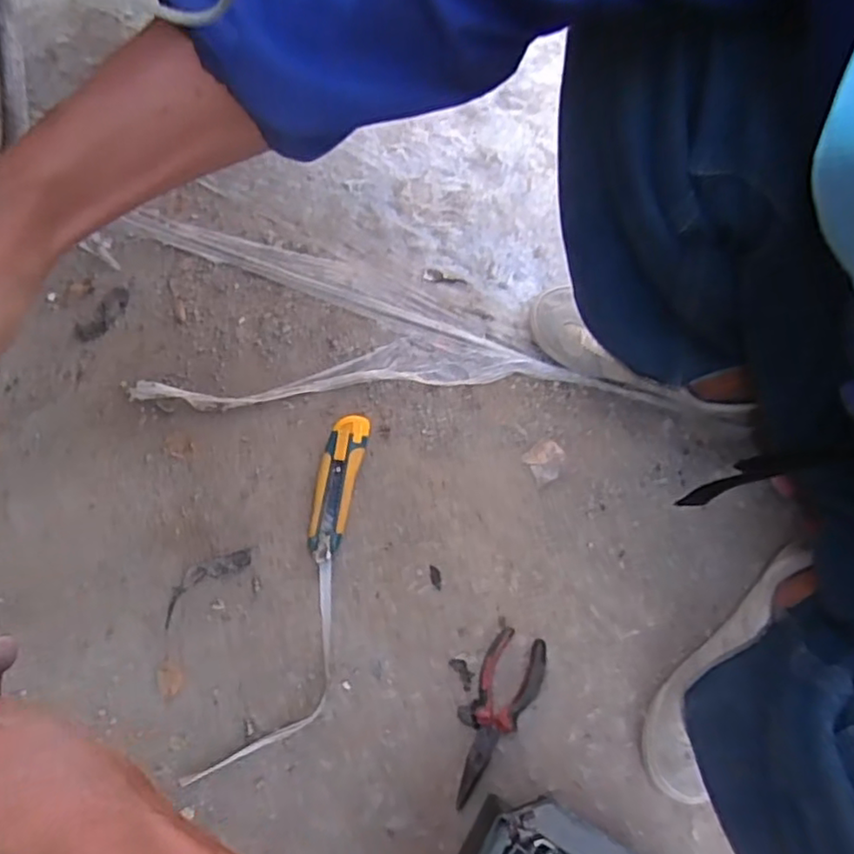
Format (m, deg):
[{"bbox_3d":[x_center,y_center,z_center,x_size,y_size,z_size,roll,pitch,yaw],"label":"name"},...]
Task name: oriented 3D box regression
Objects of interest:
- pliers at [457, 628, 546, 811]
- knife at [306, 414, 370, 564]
[{"bbox_3d":[0.066,0.267,0.577,0.053,0.012,0.155,22,73,5],"label":"pliers"},{"bbox_3d":[-0.094,0.061,0.650,0.039,0.023,0.150,12,72,2],"label":"knife"}]

